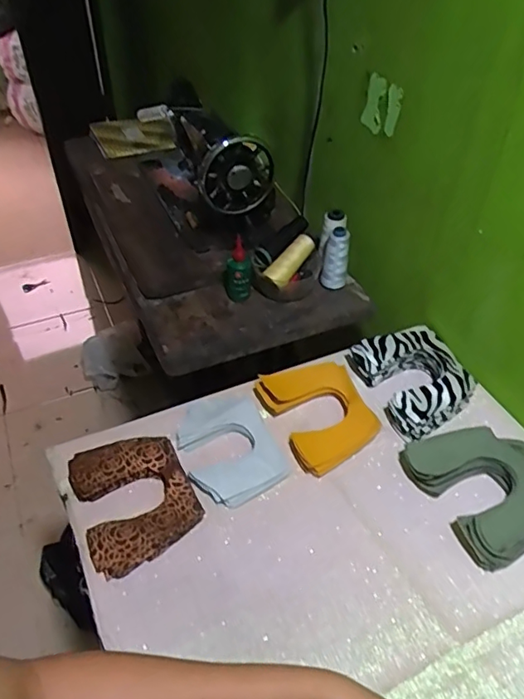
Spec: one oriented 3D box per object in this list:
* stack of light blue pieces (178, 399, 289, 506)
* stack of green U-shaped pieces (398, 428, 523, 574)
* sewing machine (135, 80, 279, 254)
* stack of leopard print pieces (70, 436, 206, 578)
[{"bbox_3d":[-0.043,0.129,0.723,0.116,0.028,0.149,-19,47,-19],"label":"stack of light blue pieces"},{"bbox_3d":[0.290,0.165,0.691,0.174,0.041,0.176,-19,47,-19],"label":"stack of green U-shaped pieces"},{"bbox_3d":[-0.126,-0.400,1.108,0.177,0.200,0.438,-14,47,-15],"label":"sewing machine"},{"bbox_3d":[-0.156,0.178,0.671,0.132,0.020,0.159,-22,53,-21],"label":"stack of leopard print pieces"}]

